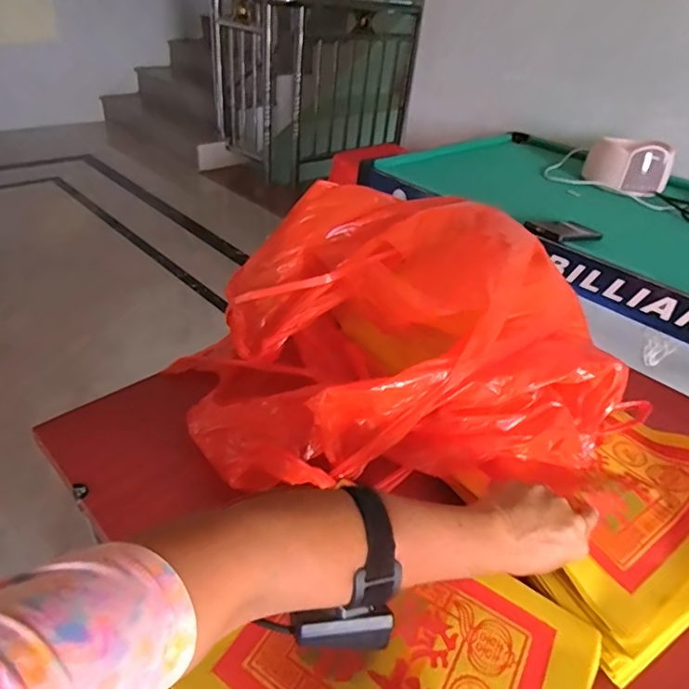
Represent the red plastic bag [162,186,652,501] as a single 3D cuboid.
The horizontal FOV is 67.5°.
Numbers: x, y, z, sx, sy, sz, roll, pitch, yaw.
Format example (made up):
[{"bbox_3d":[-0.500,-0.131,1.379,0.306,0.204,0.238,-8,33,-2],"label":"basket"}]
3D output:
[{"bbox_3d":[0.081,-0.028,0.612,0.490,0.172,0.362,4,37,-5],"label":"red plastic bag"}]

